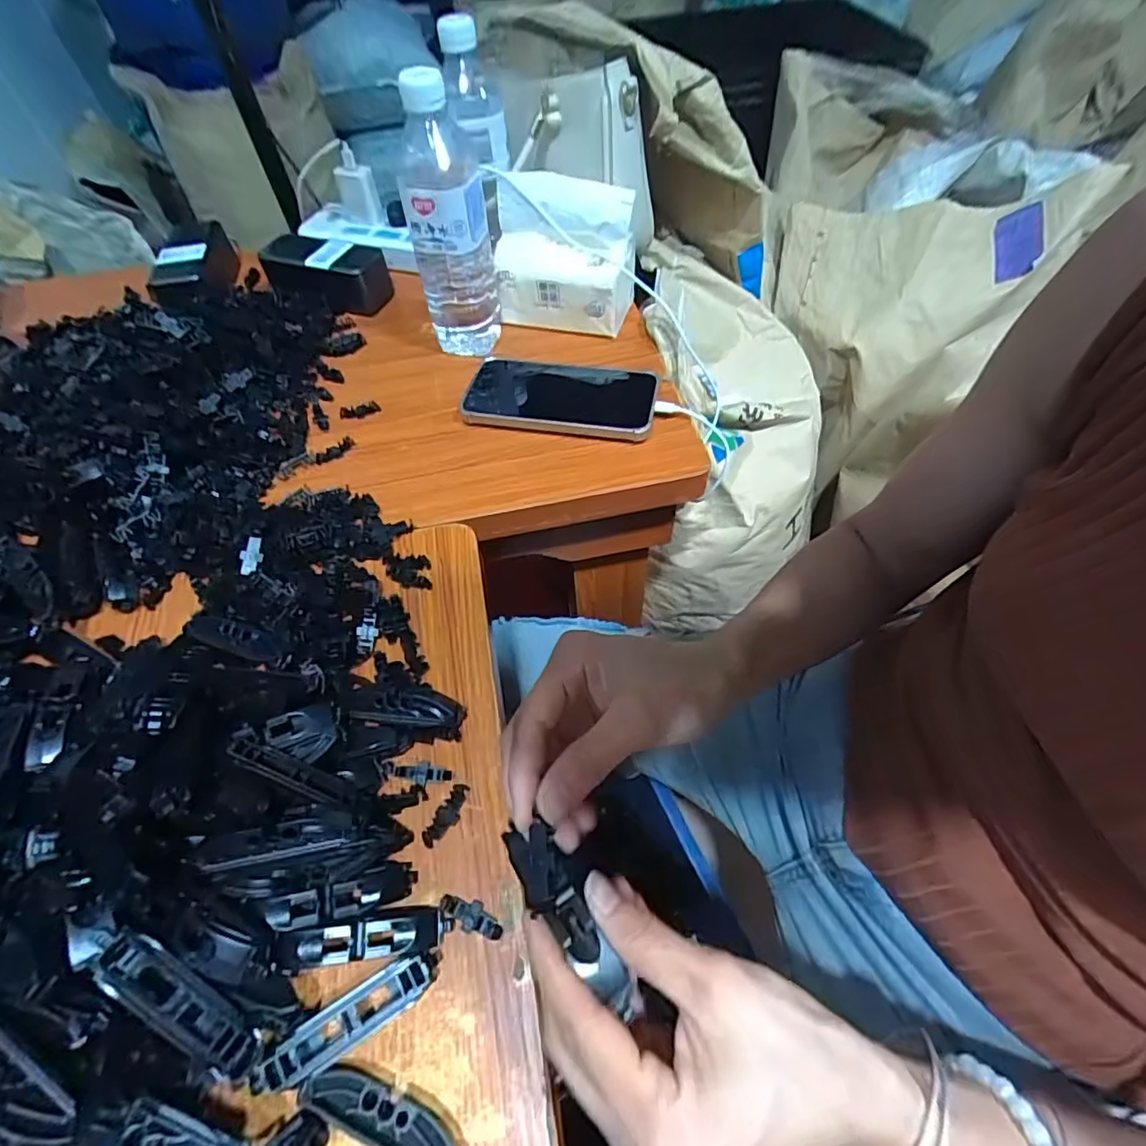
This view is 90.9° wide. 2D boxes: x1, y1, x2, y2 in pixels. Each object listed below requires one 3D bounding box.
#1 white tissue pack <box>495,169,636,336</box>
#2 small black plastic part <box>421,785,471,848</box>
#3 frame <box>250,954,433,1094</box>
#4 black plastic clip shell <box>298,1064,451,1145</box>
[{"bbox_3d":[-0.008,-0.299,0.541,0.131,0.120,0.064,6,56,5],"label":"white tissue pack"},{"bbox_3d":[-0.071,0.135,0.316,0.013,0.004,0.036,28,61,19],"label":"small black plastic part"},{"bbox_3d":[-0.102,0.206,0.260,0.079,0.021,0.020,-28,60,-17],"label":"frame"},{"bbox_3d":[-0.078,0.235,0.242,0.078,0.018,0.017,18,58,13],"label":"black plastic clip shell"}]

